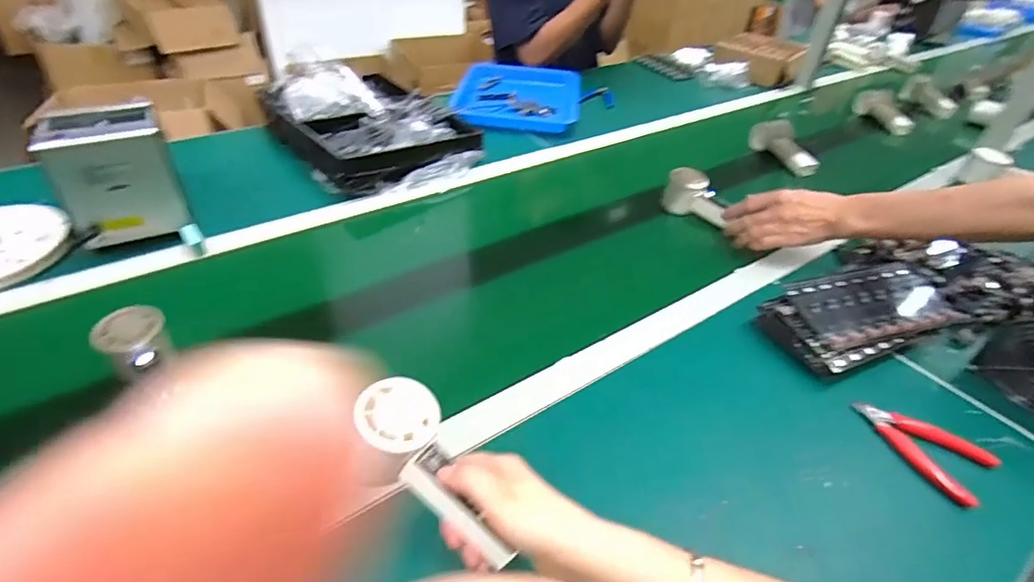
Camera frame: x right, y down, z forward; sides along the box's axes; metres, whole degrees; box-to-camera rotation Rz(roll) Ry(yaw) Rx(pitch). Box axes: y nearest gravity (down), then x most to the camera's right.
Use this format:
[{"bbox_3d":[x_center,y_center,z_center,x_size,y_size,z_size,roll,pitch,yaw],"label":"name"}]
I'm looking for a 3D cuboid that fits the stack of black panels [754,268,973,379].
[{"bbox_3d":[0.425,0.023,0.629,0.273,0.043,0.109,-13,44,-20],"label":"stack of black panels"}]

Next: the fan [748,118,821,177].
[{"bbox_3d":[0.526,-0.286,1.028,0.054,0.057,0.171,-3,41,-9],"label":"fan"}]

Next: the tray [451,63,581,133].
[{"bbox_3d":[0.001,-0.444,1.178,0.277,0.044,0.318,7,40,2],"label":"tray"}]

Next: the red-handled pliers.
[{"bbox_3d":[0.407,0.148,0.512,0.068,0.014,0.118,-14,44,-21],"label":"red-handled pliers"}]

